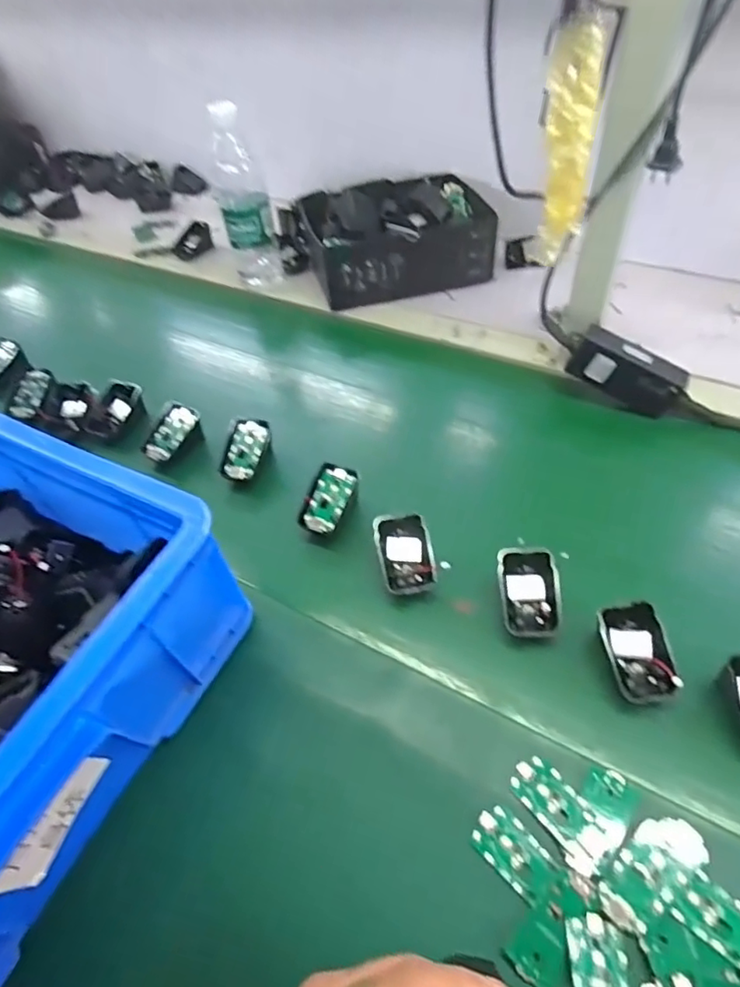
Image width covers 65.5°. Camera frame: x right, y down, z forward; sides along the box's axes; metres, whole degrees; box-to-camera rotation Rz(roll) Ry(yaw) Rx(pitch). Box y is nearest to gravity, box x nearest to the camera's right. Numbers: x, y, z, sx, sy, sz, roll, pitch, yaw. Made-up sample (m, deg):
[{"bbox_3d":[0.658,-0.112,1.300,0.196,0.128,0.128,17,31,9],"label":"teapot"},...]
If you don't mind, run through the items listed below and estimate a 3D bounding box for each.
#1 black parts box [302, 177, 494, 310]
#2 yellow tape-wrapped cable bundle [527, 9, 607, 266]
[{"bbox_3d":[0.042,-0.357,0.798,0.248,0.108,0.149,-15,52,-6],"label":"black parts box"},{"bbox_3d":[0.068,-0.120,0.198,0.016,0.074,0.008,6,23,10],"label":"yellow tape-wrapped cable bundle"}]

